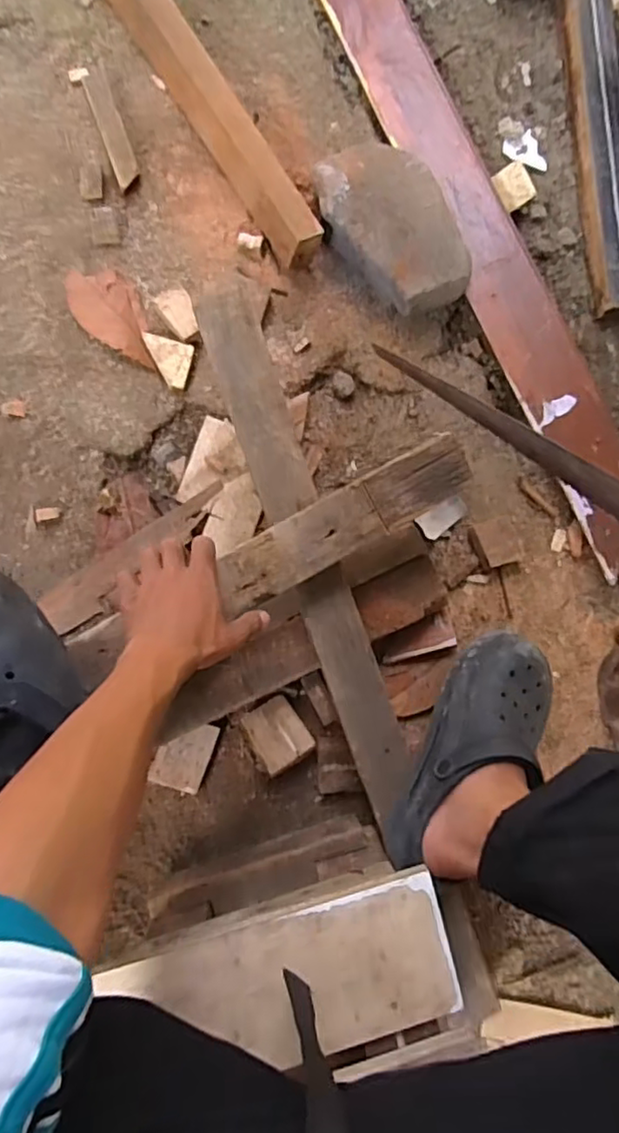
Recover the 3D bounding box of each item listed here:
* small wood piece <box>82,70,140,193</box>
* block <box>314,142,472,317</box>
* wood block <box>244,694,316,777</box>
[{"bbox_3d":[-0.238,-0.527,0.761,0.030,0.022,0.146,-19,86,-9],"label":"small wood piece"},{"bbox_3d":[0.102,-0.402,0.772,0.126,0.076,0.210,-36,88,-10],"label":"block"},{"bbox_3d":[-0.035,0.185,0.700,0.058,0.012,0.071,-29,68,-15],"label":"wood block"}]

